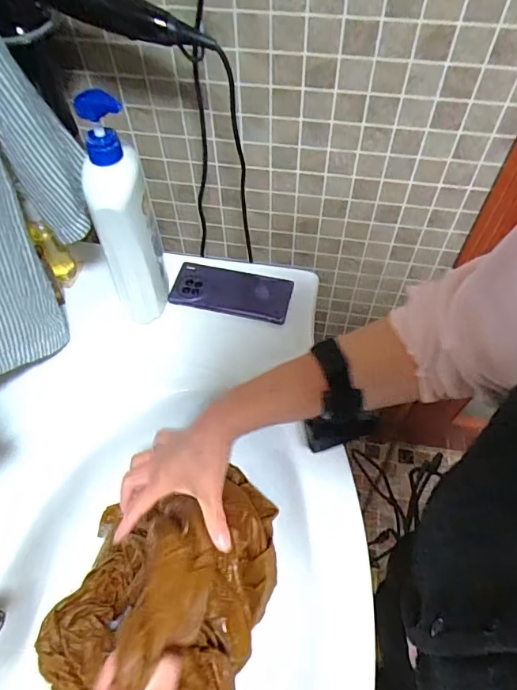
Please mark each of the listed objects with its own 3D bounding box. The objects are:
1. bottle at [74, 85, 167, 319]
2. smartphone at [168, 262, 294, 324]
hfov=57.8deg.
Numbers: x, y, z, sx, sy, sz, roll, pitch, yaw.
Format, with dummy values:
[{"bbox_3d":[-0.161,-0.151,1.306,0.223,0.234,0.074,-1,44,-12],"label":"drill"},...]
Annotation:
[{"bbox_3d":[-0.155,-0.137,0.542,0.070,0.271,0.081,-17,59,-9],"label":"bottle"},{"bbox_3d":[-0.038,-0.077,0.661,0.166,0.016,0.081,13,59,9],"label":"smartphone"}]

